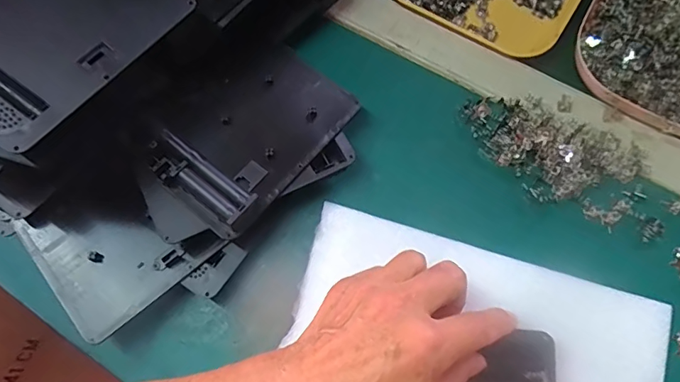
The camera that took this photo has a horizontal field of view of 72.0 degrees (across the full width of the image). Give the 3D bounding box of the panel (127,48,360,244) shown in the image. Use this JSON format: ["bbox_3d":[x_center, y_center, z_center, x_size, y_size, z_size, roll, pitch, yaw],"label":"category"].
[{"bbox_3d":[-0.059,-0.044,0.315,0.092,0.014,0.134,40,66,13],"label":"panel"}]

